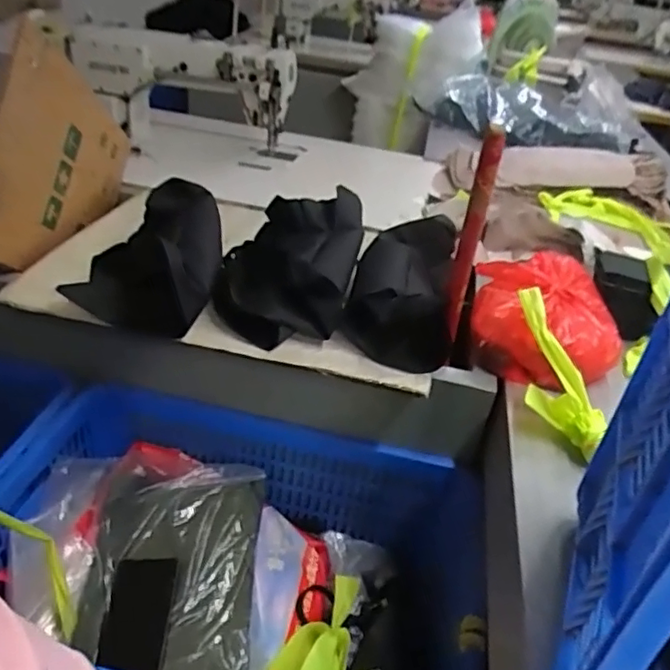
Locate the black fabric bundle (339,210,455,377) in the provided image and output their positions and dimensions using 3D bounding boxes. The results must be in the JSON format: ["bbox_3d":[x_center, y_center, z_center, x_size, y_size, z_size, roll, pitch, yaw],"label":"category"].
[{"bbox_3d":[0.091,-0.063,0.864,0.143,0.136,0.197,7,33,-1],"label":"black fabric bundle"}]

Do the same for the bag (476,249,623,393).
[{"bbox_3d":[0.301,-0.024,0.873,0.196,0.109,0.215,11,33,5],"label":"bag"}]

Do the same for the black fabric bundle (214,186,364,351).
[{"bbox_3d":[-0.066,-0.100,0.886,0.196,0.128,0.228,7,33,-2],"label":"black fabric bundle"}]

